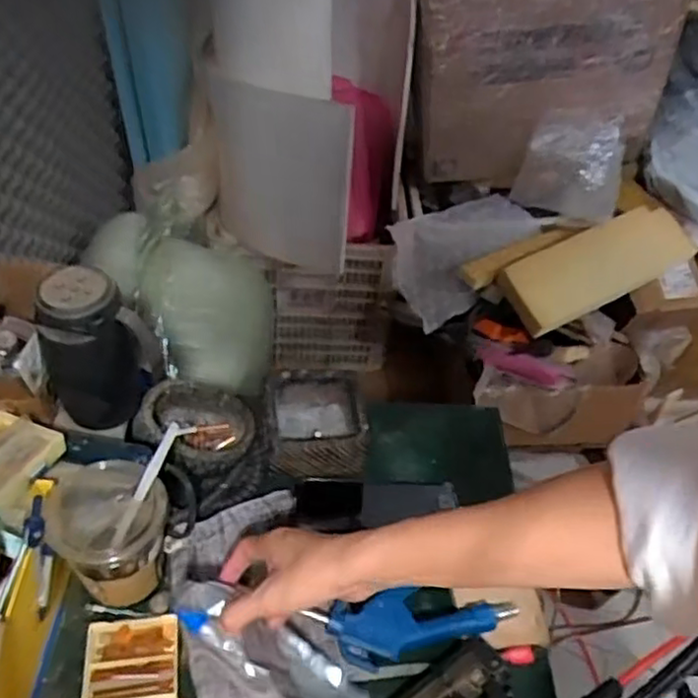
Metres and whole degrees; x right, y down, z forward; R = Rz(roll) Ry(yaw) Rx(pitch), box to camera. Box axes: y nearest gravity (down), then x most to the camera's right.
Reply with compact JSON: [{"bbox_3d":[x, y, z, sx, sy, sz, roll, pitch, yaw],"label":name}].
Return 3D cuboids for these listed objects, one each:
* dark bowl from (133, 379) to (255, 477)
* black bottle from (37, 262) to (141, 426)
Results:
[{"bbox_3d":[-0.155,0.082,0.705,0.111,0.063,0.091,2,46,-5],"label":"dark bowl"},{"bbox_3d":[-0.224,0.008,0.597,0.070,0.148,0.060,-19,51,-23],"label":"black bottle"}]

